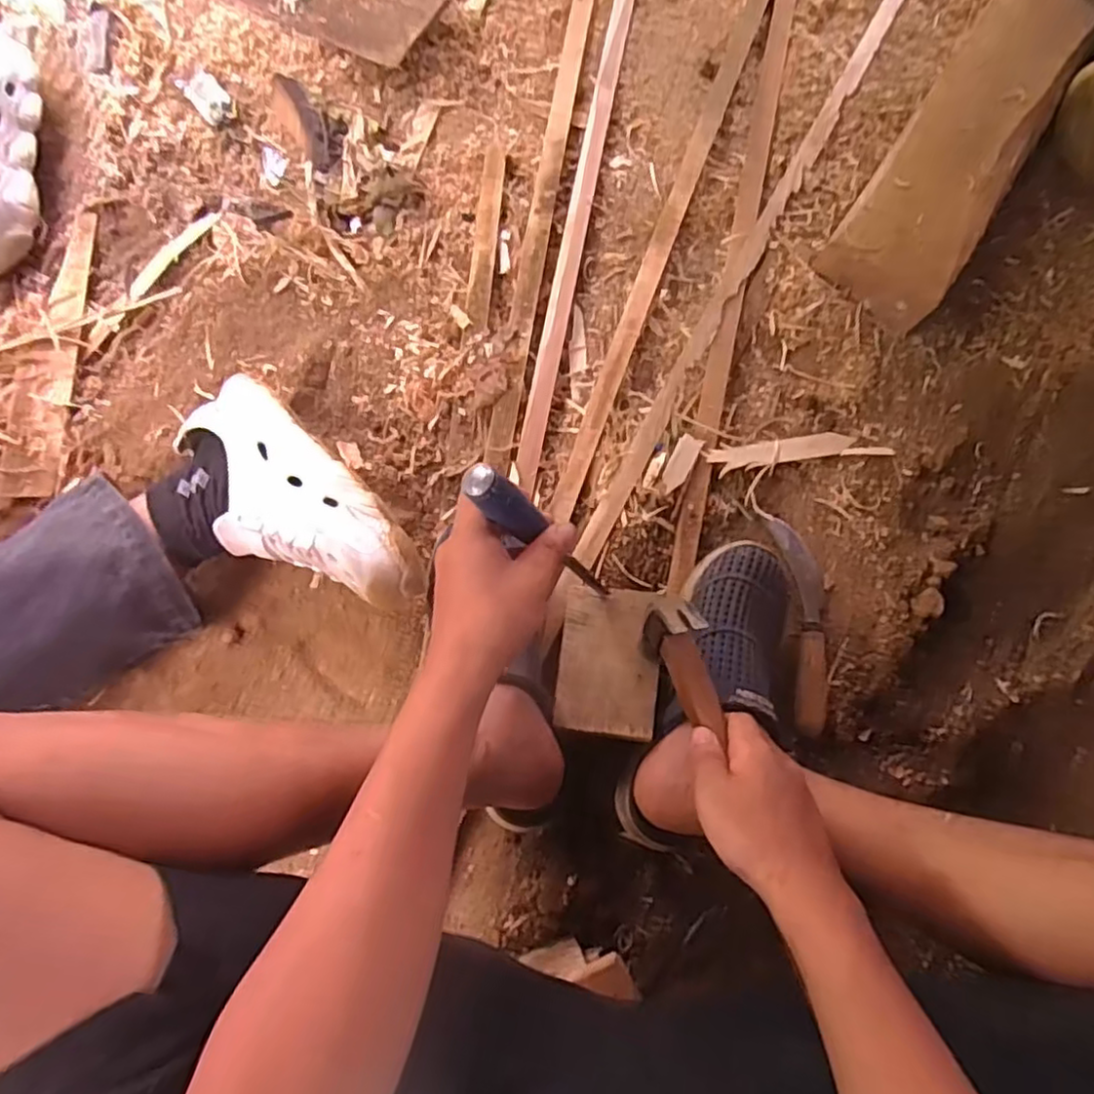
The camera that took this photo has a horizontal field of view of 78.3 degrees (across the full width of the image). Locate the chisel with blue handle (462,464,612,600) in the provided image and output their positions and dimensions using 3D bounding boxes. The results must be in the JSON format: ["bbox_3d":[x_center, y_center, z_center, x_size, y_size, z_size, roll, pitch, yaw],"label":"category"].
[{"bbox_3d":[0.003,0.001,0.469,0.022,0.221,0.024,16,78,27],"label":"chisel with blue handle"}]

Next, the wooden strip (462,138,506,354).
[{"bbox_3d":[-0.064,-0.319,0.704,0.023,0.012,0.240,5,78,1],"label":"wooden strip"}]

